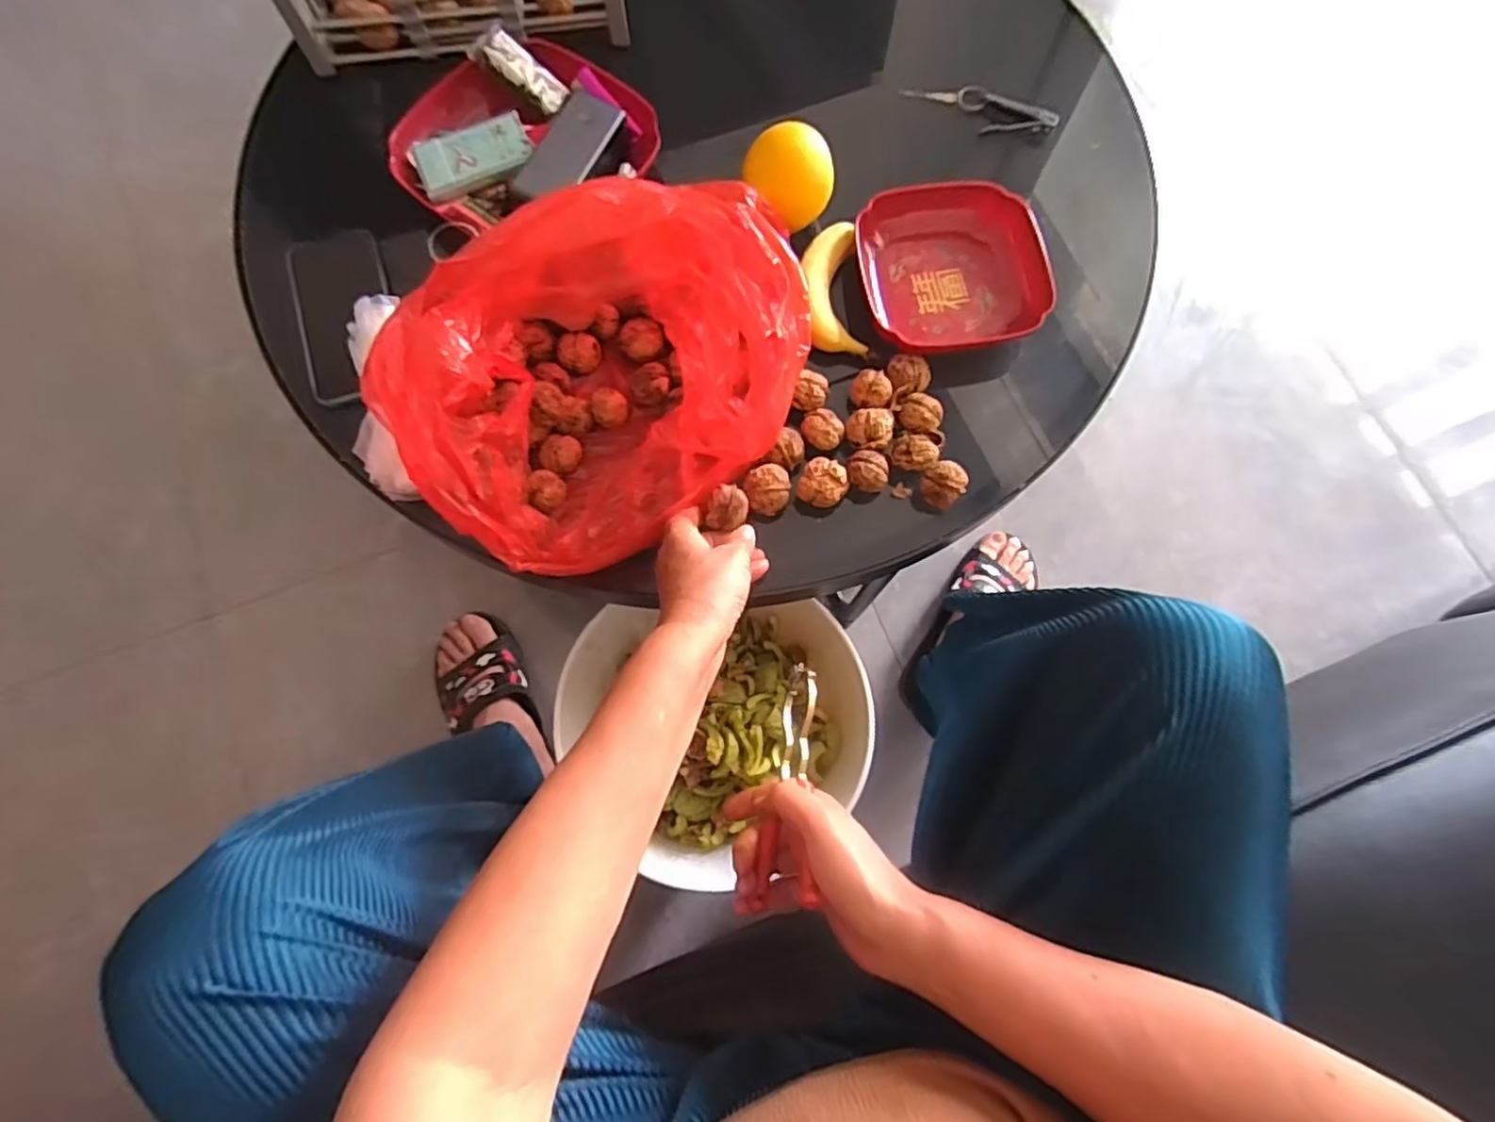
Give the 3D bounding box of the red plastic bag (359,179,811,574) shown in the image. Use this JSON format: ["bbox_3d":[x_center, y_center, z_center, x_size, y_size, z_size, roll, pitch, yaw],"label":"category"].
[{"bbox_3d":[-0.102,-0.134,0.497,0.298,0.153,0.206,-29,77,-8],"label":"red plastic bag"}]

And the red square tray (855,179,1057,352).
[{"bbox_3d":[0.176,-0.254,0.590,0.158,0.042,0.141,-5,75,-3],"label":"red square tray"}]

